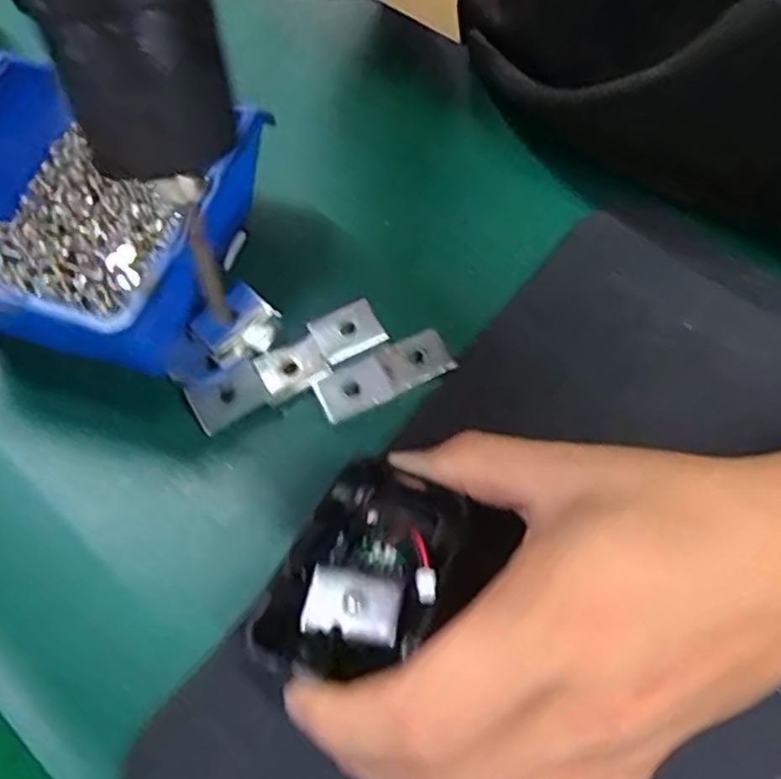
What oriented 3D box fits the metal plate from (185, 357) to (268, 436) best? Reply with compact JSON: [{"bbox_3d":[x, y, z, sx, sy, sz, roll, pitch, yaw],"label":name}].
[{"bbox_3d":[-0.062,0.002,0.246,0.026,0.004,0.020,-31,75,-4],"label":"metal plate"}]

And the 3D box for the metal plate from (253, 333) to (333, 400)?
[{"bbox_3d":[-0.039,-0.009,0.255,0.026,0.004,0.020,-26,66,-13],"label":"metal plate"}]

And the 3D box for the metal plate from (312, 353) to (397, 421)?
[{"bbox_3d":[-0.014,-0.001,0.249,0.027,0.004,0.019,-24,66,-12],"label":"metal plate"}]

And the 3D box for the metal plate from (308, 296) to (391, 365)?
[{"bbox_3d":[-0.017,-0.025,0.261,0.027,0.004,0.022,-26,66,-12],"label":"metal plate"}]

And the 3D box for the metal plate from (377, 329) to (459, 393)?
[{"bbox_3d":[0.010,-0.011,0.256,0.026,0.005,0.019,-22,65,-11],"label":"metal plate"}]

